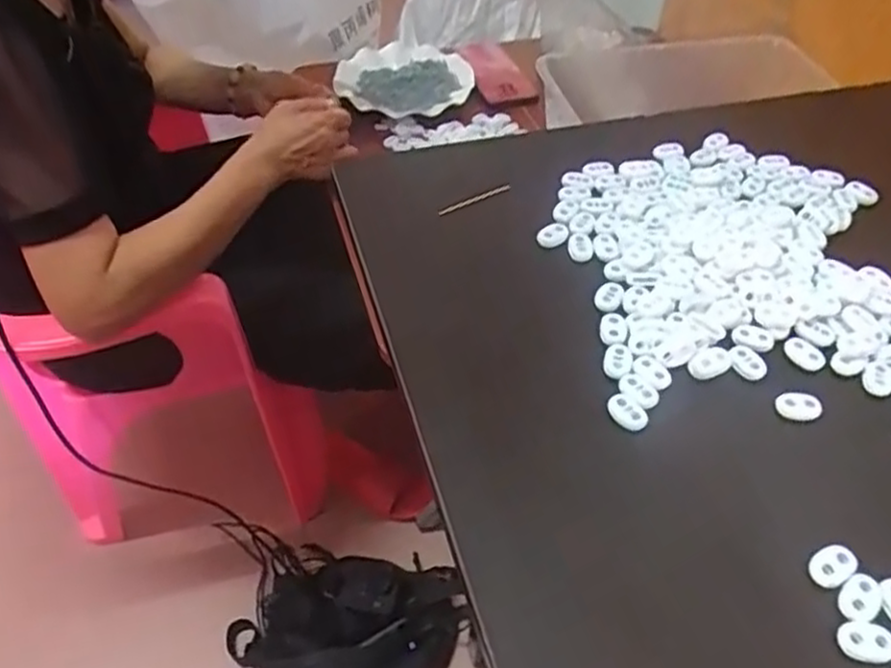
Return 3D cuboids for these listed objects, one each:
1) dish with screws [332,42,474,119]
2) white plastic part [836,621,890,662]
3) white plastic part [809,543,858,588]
[{"bbox_3d":[-0.061,-0.346,1.010,0.172,0.026,0.200,-32,56,-26],"label":"dish with screws"},{"bbox_3d":[0.176,0.128,0.310,0.023,0.005,0.015,2,48,0],"label":"white plastic part"},{"bbox_3d":[0.172,0.103,0.331,0.021,0.007,0.015,-26,54,-22],"label":"white plastic part"}]

